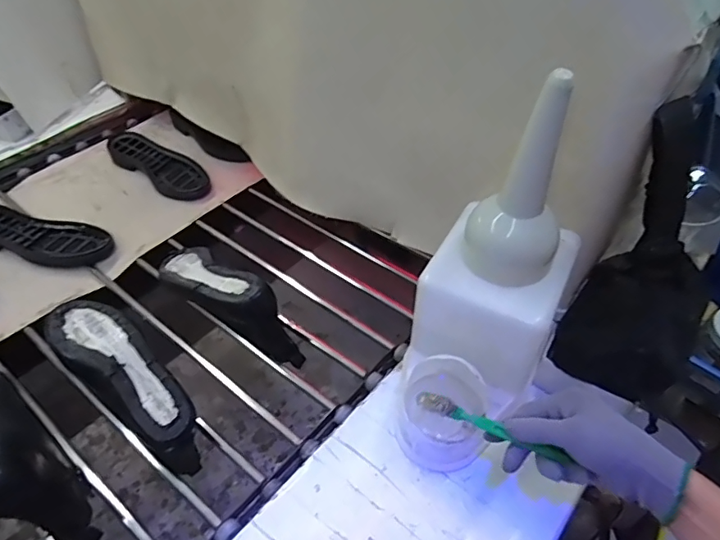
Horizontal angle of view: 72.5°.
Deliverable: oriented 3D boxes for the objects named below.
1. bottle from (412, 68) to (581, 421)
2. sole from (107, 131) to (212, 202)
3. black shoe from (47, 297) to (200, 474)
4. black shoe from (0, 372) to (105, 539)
[{"bbox_3d":[0.146,-0.025,0.462,0.136,0.281,0.150,31,57,25],"label":"bottle"},{"bbox_3d":[-0.376,-0.198,0.920,0.240,0.045,0.084,28,56,23],"label":"sole"},{"bbox_3d":[-0.286,0.133,0.604,0.247,0.113,0.081,46,58,7],"label":"black shoe"},{"bbox_3d":[-0.381,0.195,0.521,0.250,0.115,0.080,33,57,26],"label":"black shoe"}]

